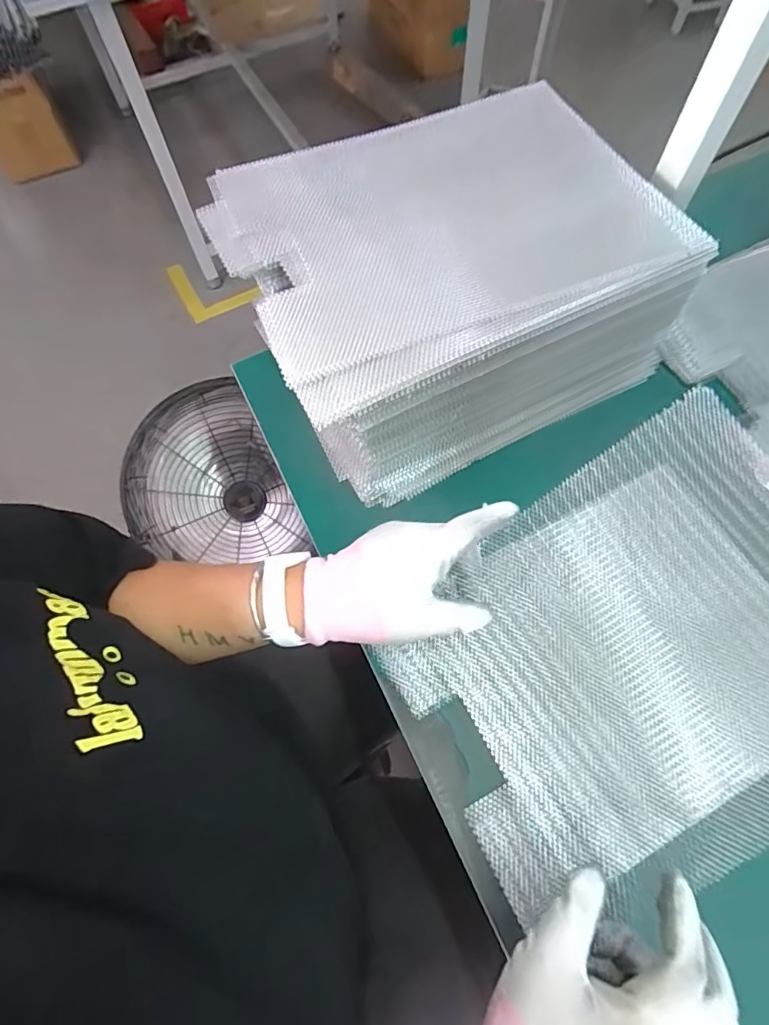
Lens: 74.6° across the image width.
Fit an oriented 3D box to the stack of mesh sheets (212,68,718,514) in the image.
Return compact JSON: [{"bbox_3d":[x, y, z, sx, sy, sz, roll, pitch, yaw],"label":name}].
[{"bbox_3d":[0.053,-0.211,0.486,0.354,0.158,0.278,-26,68,-9],"label":"stack of mesh sheets"}]

